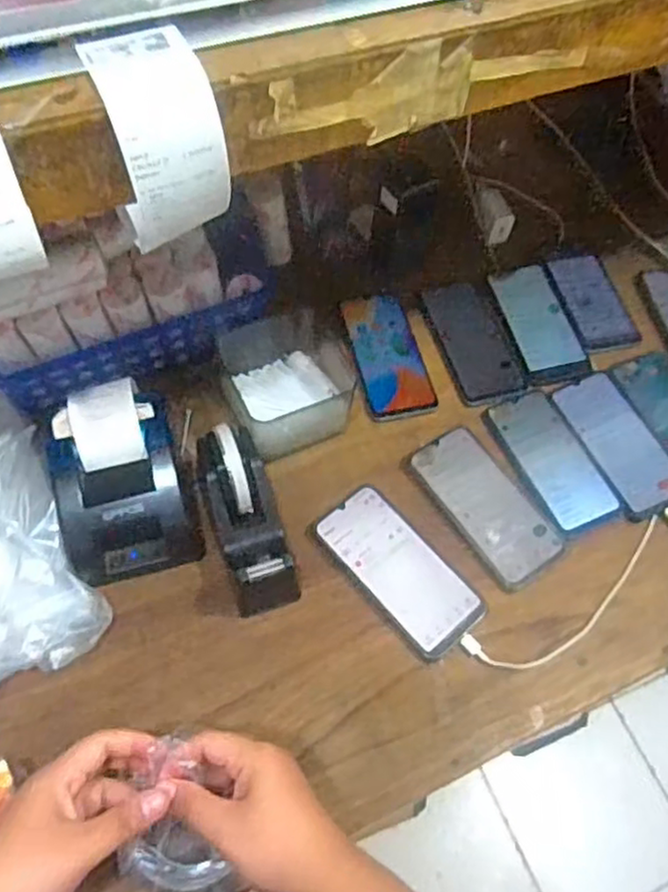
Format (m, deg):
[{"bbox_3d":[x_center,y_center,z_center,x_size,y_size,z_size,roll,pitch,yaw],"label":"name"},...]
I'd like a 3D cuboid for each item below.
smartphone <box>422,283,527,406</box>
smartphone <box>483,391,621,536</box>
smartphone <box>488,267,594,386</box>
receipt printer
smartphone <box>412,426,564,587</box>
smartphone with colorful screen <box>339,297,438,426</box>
[{"bbox_3d":[0.162,-0.122,0.800,0.080,0.010,0.168,-9,61,-9],"label":"smartphone"},{"bbox_3d":[0.227,0.012,0.722,0.075,0.009,0.161,-20,63,-15],"label":"smartphone"},{"bbox_3d":[0.241,-0.145,0.813,0.081,0.010,0.166,-7,61,-8],"label":"smartphone"},{"bbox_3d":[-0.195,0.035,0.644,0.116,0.102,0.158,-15,62,-12],"label":"receipt printer"},{"bbox_3d":[0.152,0.057,0.700,0.078,0.008,0.167,-27,65,-18],"label":"smartphone"},{"bbox_3d":[0.059,-0.105,0.780,0.078,0.005,0.164,-10,61,-9],"label":"smartphone with colorful screen"}]

